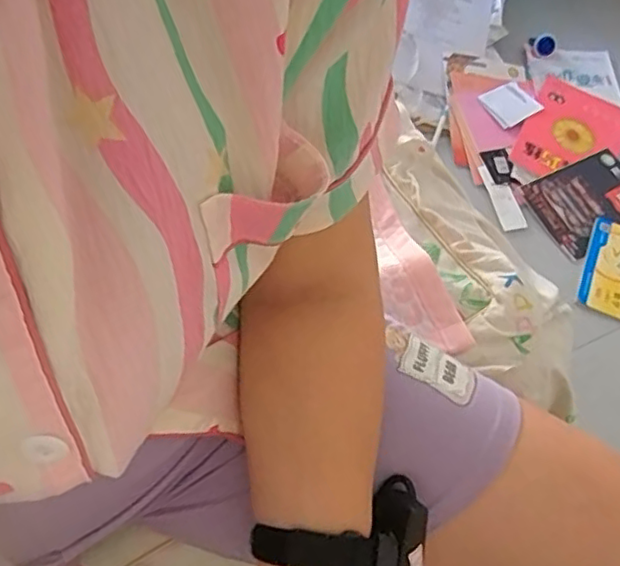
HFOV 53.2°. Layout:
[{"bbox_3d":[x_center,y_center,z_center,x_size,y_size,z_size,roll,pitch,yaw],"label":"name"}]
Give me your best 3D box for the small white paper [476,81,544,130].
[{"bbox_3d":[0.422,-0.376,1.303,0.097,0.011,0.111,-26,59,-4],"label":"small white paper"}]

